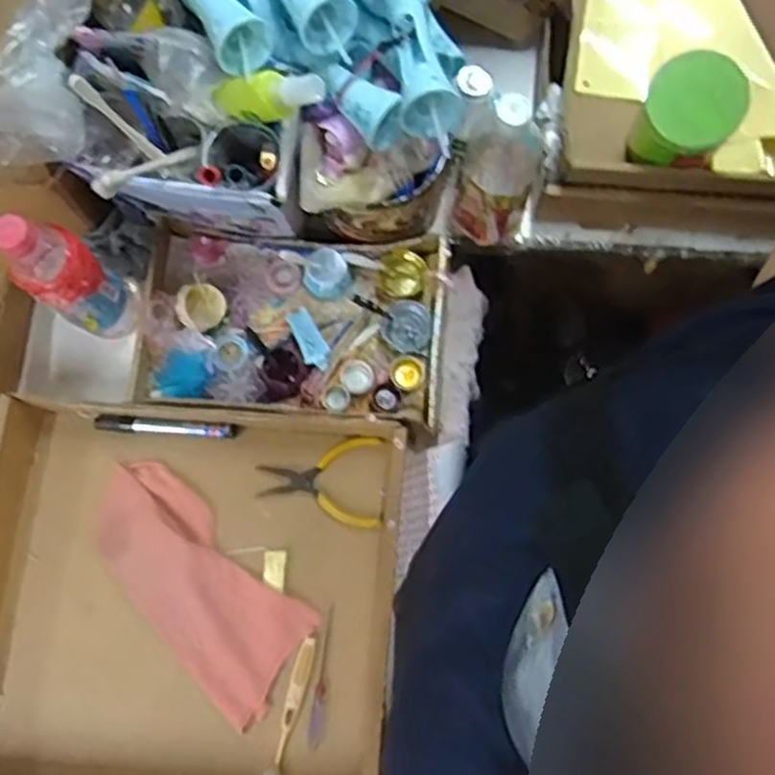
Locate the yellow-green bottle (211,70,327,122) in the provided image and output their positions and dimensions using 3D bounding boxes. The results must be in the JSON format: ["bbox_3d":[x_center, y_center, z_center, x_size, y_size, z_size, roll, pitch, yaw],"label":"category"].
[{"bbox_3d":[-0.091,-0.233,0.598,0.116,0.030,0.025,9,74,34],"label":"yellow-green bottle"}]

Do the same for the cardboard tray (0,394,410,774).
[{"bbox_3d":[-0.188,0.195,0.695,0.379,0.065,0.347,5,77,0],"label":"cardboard tray"}]

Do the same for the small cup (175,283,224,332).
[{"bbox_3d":[-0.187,-0.081,0.752,0.046,0.021,0.047,-38,105,-13],"label":"small cup"}]

